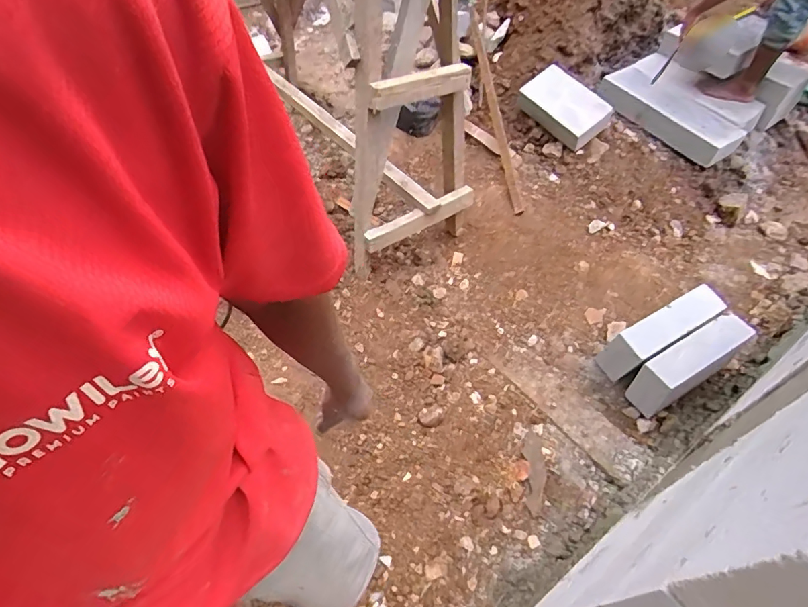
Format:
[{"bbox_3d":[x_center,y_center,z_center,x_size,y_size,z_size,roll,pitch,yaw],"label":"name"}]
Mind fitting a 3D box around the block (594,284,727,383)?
[{"bbox_3d":[0.812,0.085,1.501,0.360,0.187,0.124,-24,56,-20],"label":"block"}]

